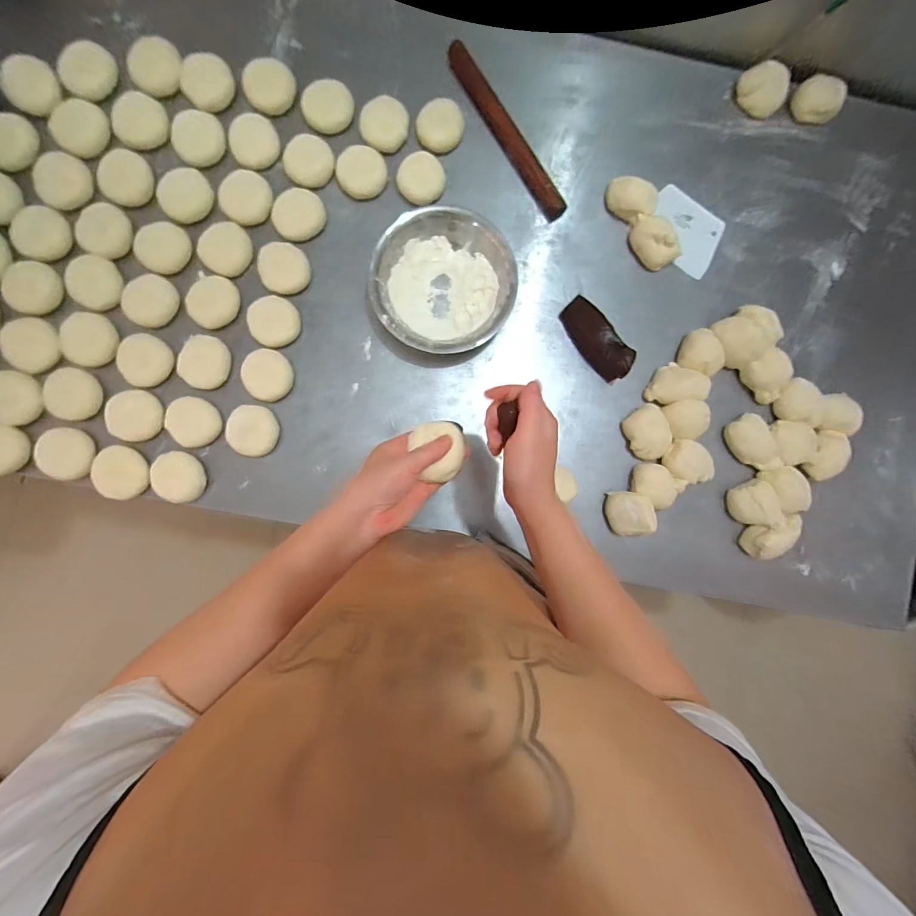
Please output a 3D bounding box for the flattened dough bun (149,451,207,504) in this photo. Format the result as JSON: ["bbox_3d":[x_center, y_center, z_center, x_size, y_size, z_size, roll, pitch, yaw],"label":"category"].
[{"bbox_3d":[-0.374,0.024,0.561,0.065,0.023,0.059,33,87,-2],"label":"flattened dough bun"}]

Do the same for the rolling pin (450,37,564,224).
[{"bbox_3d":[0.071,-0.461,0.599,0.032,0.031,0.265,-32,91,-4],"label":"rolling pin"}]

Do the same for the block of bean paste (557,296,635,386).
[{"bbox_3d":[0.197,-0.170,0.597,0.053,0.041,0.133,-32,78,-4],"label":"block of bean paste"}]

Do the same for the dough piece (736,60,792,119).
[{"bbox_3d":[0.448,-0.542,0.611,0.071,0.033,0.060,41,86,-2],"label":"dough piece"}]

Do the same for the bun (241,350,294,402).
[{"bbox_3d":[-0.258,-0.113,0.570,0.060,0.019,0.069,-31,91,-4],"label":"bun"}]

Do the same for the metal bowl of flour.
[{"bbox_3d":[-0.022,-0.233,0.572,0.187,0.063,0.180,0,88,-4],"label":"metal bowl of flour"}]

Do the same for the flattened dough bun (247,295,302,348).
[{"bbox_3d":[-0.250,-0.185,0.572,0.062,0.023,0.064,0,88,-4],"label":"flattened dough bun"}]

